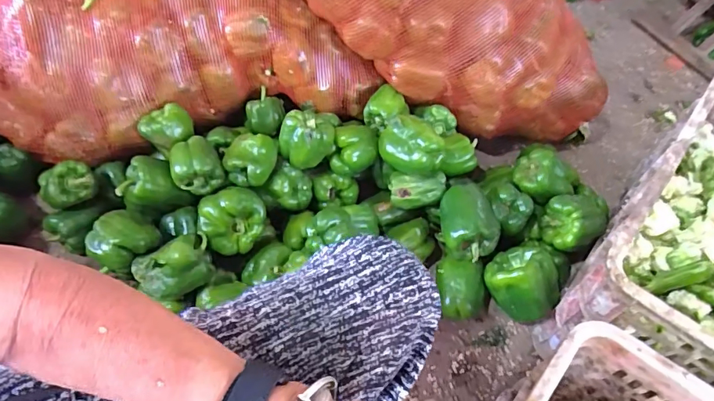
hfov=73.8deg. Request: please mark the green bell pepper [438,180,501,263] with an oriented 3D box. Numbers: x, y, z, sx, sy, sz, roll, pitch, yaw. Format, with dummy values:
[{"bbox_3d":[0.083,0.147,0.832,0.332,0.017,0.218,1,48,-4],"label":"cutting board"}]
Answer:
[{"bbox_3d":[0.178,0.028,0.760,0.085,0.068,0.114,-4,55,-3],"label":"green bell pepper"}]

